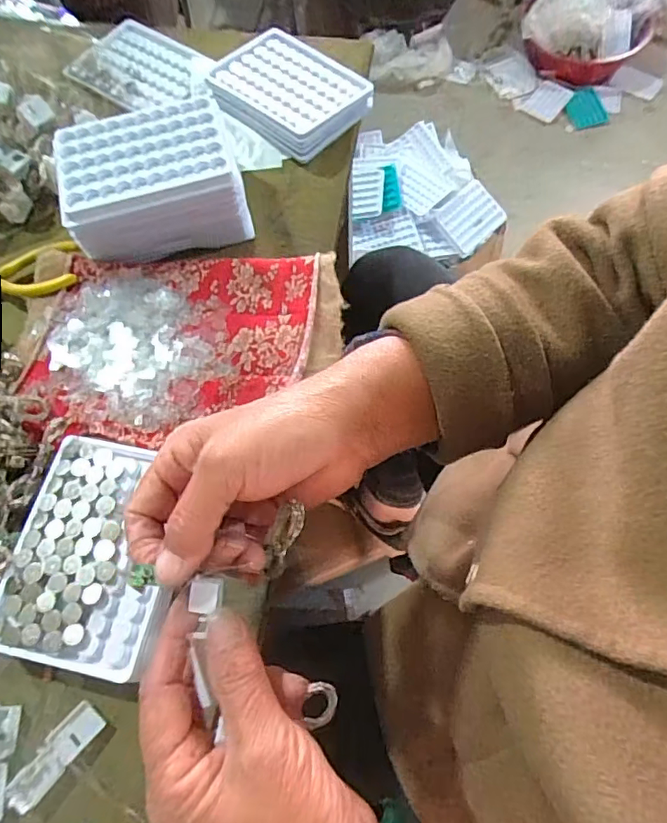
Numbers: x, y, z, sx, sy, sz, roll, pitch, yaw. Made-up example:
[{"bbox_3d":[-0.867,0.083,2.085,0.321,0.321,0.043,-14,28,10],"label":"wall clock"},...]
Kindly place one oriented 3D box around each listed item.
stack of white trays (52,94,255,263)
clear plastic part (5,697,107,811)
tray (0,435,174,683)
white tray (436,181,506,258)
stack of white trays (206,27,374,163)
[{"bbox_3d":[-0.140,-0.176,0.410,0.127,0.062,0.088,-16,69,-7],"label":"stack of white trays"},{"bbox_3d":[-0.154,0.191,0.291,0.019,0.004,0.057,39,71,12],"label":"clear plastic part"},{"bbox_3d":[-0.142,0.083,0.315,0.096,0.011,0.128,13,68,2],"label":"tray"},{"bbox_3d":[0.245,-0.347,0.933,0.119,0.011,0.093,-41,91,-13],"label":"white tray"},{"bbox_3d":[-0.044,-0.292,0.475,0.141,0.023,0.096,41,72,13],"label":"stack of white trays"}]

